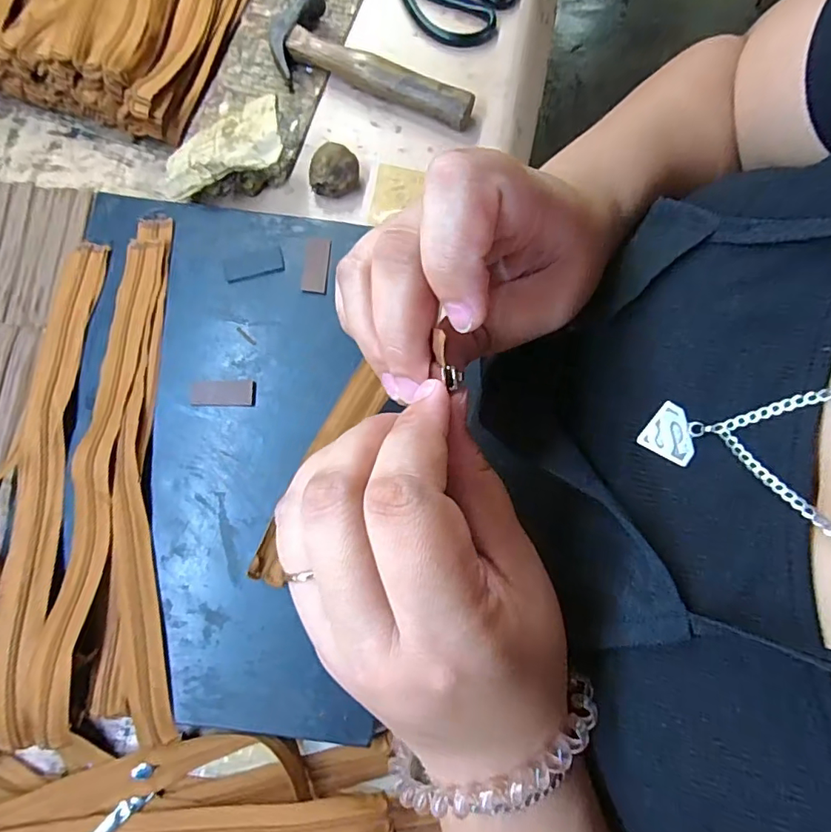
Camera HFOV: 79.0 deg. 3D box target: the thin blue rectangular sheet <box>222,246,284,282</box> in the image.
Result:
[{"bbox_3d":[-0.137,-0.129,0.427,0.049,0.004,0.021,-14,80,-4],"label":"thin blue rectangular sheet"}]

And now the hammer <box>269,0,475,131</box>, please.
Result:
[{"bbox_3d":[-0.034,-0.335,0.473,0.194,0.029,0.079,20,79,3],"label":"hammer"}]

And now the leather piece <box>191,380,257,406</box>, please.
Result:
[{"bbox_3d":[-0.155,-0.019,0.406,0.050,0.004,0.021,1,79,-1],"label":"leather piece"}]

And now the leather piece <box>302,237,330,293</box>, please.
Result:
[{"bbox_3d":[-0.084,-0.128,0.427,0.020,0.004,0.047,5,79,0],"label":"leather piece"}]

